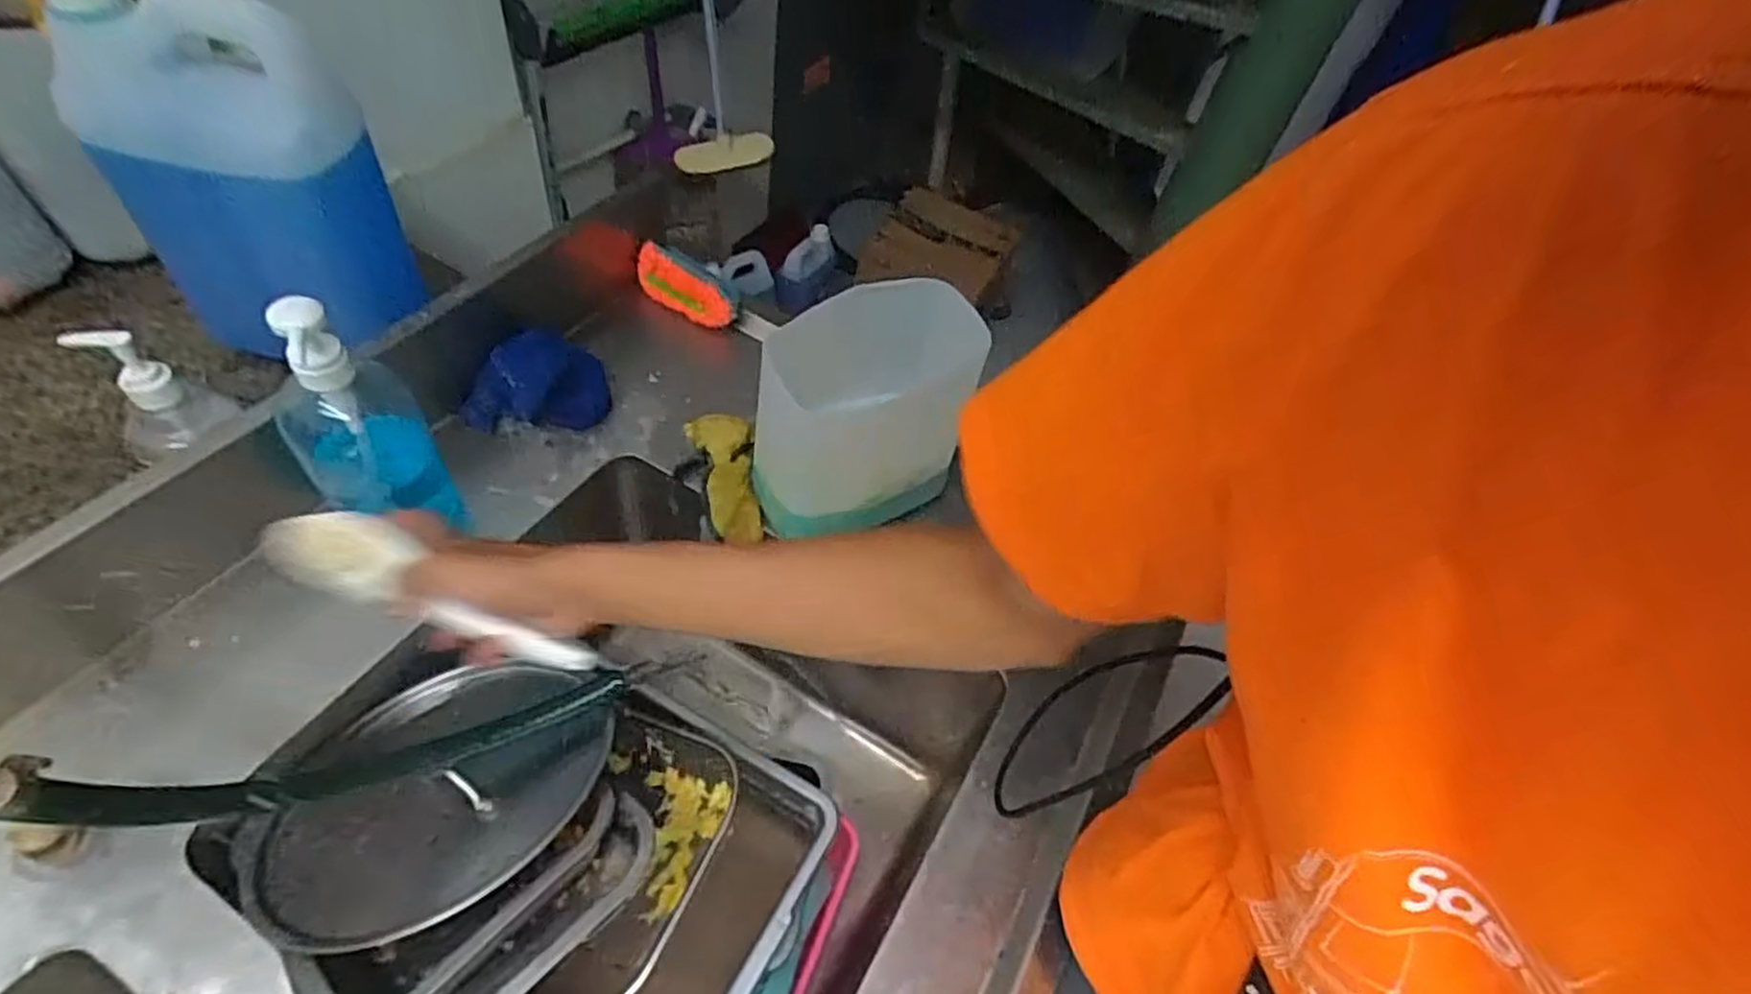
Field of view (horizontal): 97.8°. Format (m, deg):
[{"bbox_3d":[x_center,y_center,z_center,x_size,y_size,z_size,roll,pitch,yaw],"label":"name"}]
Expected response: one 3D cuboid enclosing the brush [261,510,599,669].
[{"bbox_3d":[-0.272,0.065,0.481,0.193,0.059,0.037,30,53,-14],"label":"brush"}]

